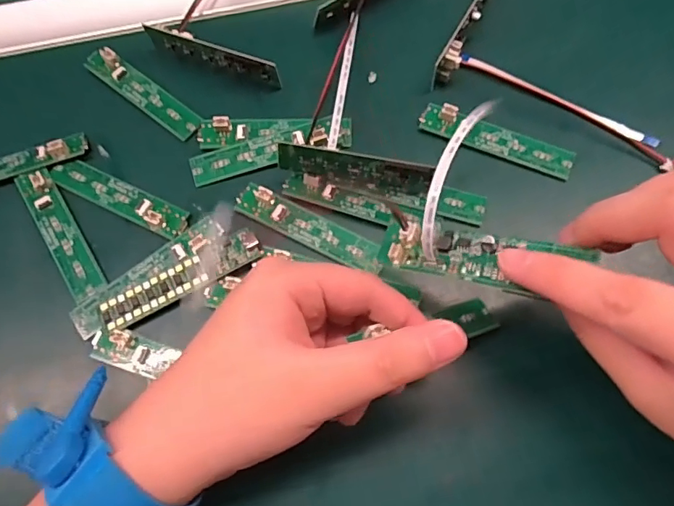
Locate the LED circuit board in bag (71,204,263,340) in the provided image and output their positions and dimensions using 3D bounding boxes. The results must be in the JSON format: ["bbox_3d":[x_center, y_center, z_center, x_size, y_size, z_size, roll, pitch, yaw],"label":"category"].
[{"bbox_3d":[-0.087,0.010,0.251,0.094,0.006,0.034,-30,71,-8],"label":"LED circuit board in bag"}]

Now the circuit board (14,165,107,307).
[{"bbox_3d":[-0.145,-0.011,0.263,0.018,0.007,0.079,-32,71,-9],"label":"circuit board"}]

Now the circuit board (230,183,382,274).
[{"bbox_3d":[-0.014,-0.013,0.258,0.081,0.006,0.019,26,73,11],"label":"circuit board"}]

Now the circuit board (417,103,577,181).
[{"bbox_3d":[0.087,-0.063,0.273,0.083,0.009,0.019,21,72,10],"label":"circuit board"}]

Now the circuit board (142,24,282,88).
[{"bbox_3d":[-0.070,-0.113,0.288,0.078,0.022,0.008,21,72,10],"label":"circuit board"}]

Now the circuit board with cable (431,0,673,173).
[{"bbox_3d":[0.127,-0.101,0.278,0.130,0.024,0.066,24,72,11],"label":"circuit board with cable"}]

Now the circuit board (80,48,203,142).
[{"bbox_3d":[-0.112,-0.094,0.289,0.082,0.007,0.017,36,75,14],"label":"circuit board"}]

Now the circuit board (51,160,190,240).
[{"bbox_3d":[-0.116,-0.031,0.267,0.080,0.006,0.017,25,73,11],"label":"circuit board"}]

